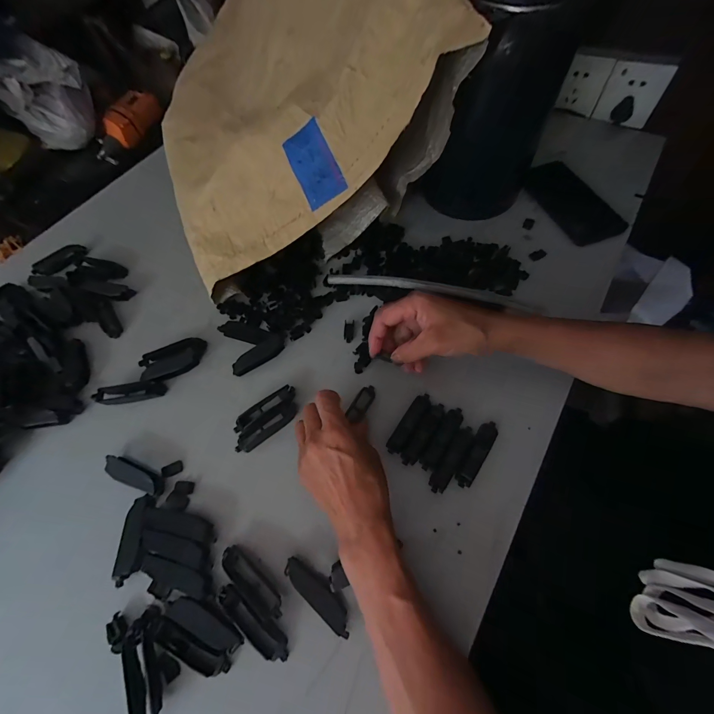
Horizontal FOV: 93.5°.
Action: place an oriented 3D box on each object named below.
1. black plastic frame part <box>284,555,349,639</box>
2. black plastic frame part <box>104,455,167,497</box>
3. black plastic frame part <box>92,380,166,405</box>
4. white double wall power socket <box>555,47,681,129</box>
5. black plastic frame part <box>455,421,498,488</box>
[{"bbox_3d":[-0.034,0.206,0.293,0.073,0.006,0.021,36,39,16],"label":"black plastic frame part"},{"bbox_3d":[-0.230,0.122,0.349,0.069,0.017,0.020,17,65,13],"label":"black plastic frame part"},{"bbox_3d":[-0.263,0.042,0.391,0.072,0.019,0.018,-11,62,-2],"label":"black plastic frame part"},{"bbox_3d":[0.417,-0.440,0.550,0.144,0.091,0.021,22,66,15],"label":"white double wall power socket"},{"bbox_3d":[0.122,0.097,0.339,0.018,0.009,0.075,29,68,18],"label":"black plastic frame part"}]

